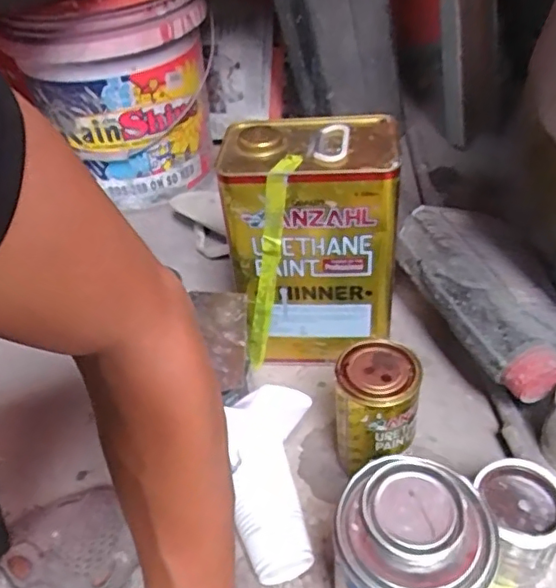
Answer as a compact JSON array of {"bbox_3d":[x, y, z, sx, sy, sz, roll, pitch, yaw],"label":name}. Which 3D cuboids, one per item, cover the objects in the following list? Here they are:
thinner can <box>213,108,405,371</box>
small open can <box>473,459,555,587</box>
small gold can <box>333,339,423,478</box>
[{"bbox_3d":[0.038,-0.052,0.611,0.158,0.234,0.108,0,43,7],"label":"thinner can"},{"bbox_3d":[0.195,0.186,0.474,0.067,0.075,0.074,-9,42,-3],"label":"small open can"},{"bbox_3d":[0.088,0.113,0.523,0.068,0.138,0.069,-3,42,3],"label":"small gold can"}]

